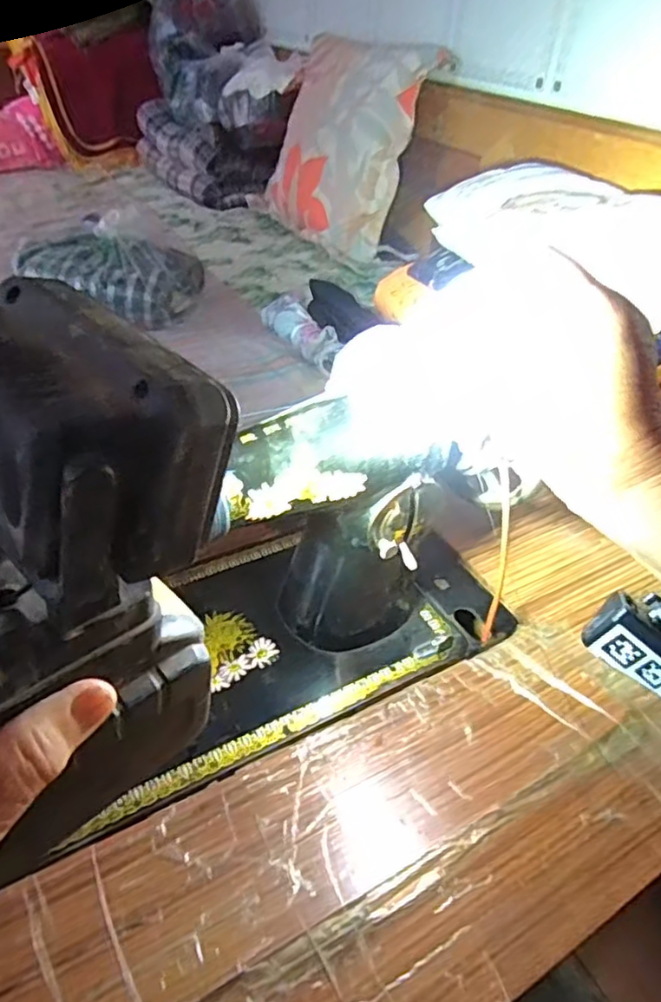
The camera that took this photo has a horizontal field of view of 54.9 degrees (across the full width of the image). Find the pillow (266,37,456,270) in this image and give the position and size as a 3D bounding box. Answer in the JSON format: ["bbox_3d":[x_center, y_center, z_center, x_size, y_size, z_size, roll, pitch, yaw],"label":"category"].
[{"bbox_3d":[0.007,-0.868,1.584,0.153,0.490,0.486,6,33,-31],"label":"pillow"}]

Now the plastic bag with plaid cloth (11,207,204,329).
[{"bbox_3d":[-0.396,-0.422,1.156,0.300,0.137,0.206,12,39,8],"label":"plastic bag with plaid cloth"}]

